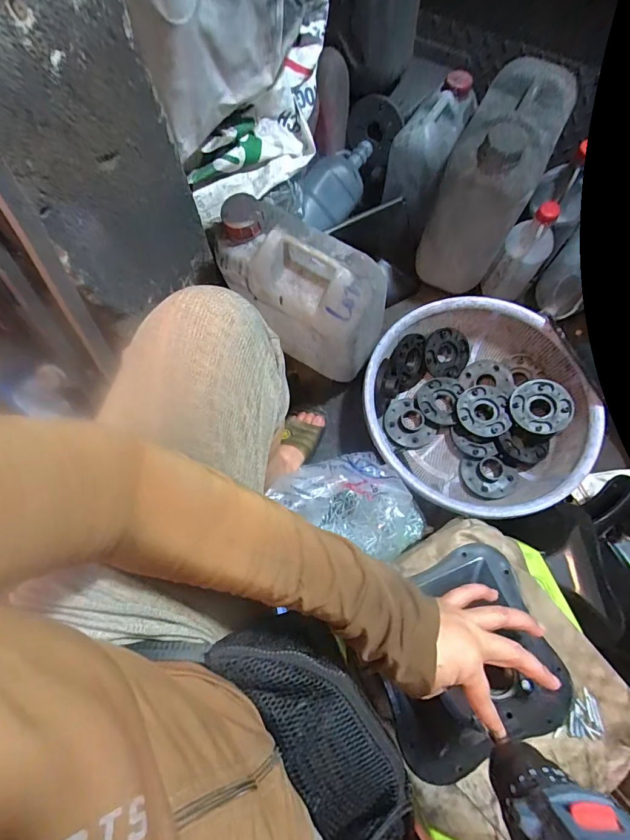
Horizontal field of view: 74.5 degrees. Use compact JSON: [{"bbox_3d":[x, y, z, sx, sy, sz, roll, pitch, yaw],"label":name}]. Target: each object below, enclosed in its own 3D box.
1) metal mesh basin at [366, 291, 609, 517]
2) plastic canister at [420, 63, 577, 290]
[{"bbox_3d":[0.271,-0.017,0.732,0.363,0.120,0.362,0,72,1],"label":"metal mesh basin"},{"bbox_3d":[0.309,-0.407,0.742,0.138,0.295,0.214,29,74,10],"label":"plastic canister"}]

